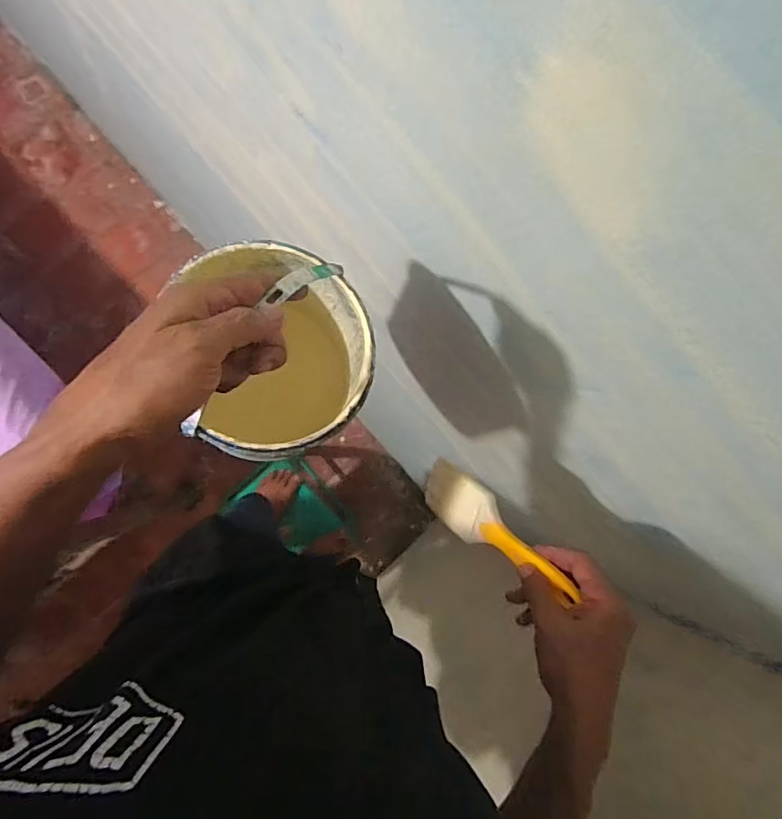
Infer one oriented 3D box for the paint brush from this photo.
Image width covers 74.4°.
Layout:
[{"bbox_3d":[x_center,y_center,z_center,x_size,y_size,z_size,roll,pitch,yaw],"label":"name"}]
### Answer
[{"bbox_3d":[0.100,0.115,0.502,0.012,0.190,0.061,3,112,-41],"label":"paint brush"}]

